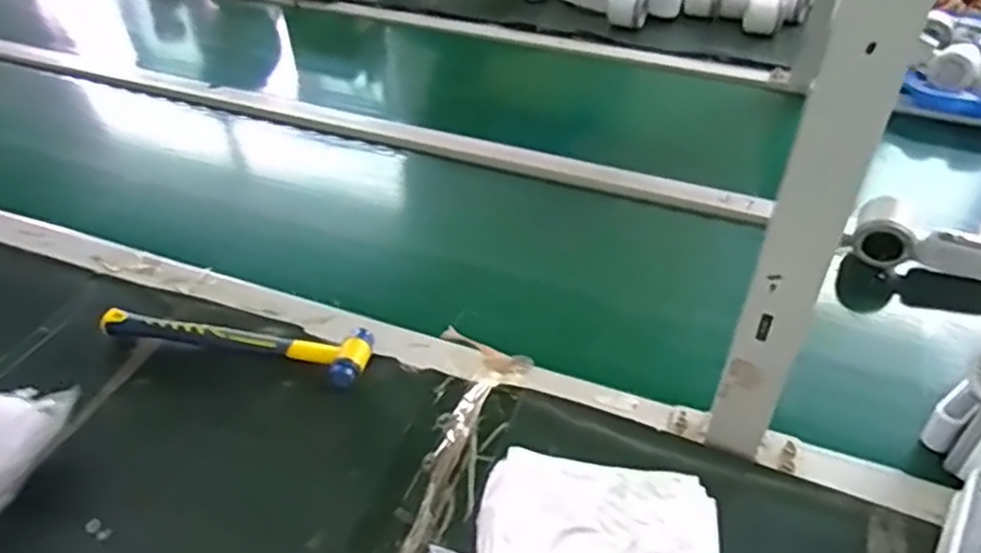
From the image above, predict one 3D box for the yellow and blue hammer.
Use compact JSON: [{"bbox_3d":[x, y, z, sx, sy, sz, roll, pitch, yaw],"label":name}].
[{"bbox_3d":[-0.224,0.050,0.665,0.239,0.027,0.058,10,42,11],"label":"yellow and blue hammer"}]

